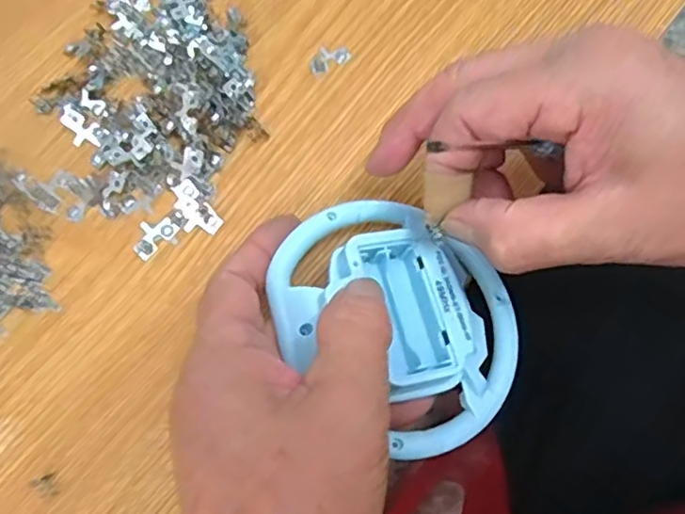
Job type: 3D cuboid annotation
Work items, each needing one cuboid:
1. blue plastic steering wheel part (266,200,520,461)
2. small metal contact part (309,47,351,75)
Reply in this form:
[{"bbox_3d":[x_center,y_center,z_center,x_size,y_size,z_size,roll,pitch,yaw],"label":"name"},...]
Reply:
[{"bbox_3d":[0.023,0.021,0.240,0.099,0.032,0.081,38,76,12],"label":"blue plastic steering wheel part"},{"bbox_3d":[-0.007,-0.098,0.300,0.021,0.004,0.013,-24,75,-7],"label":"small metal contact part"}]

